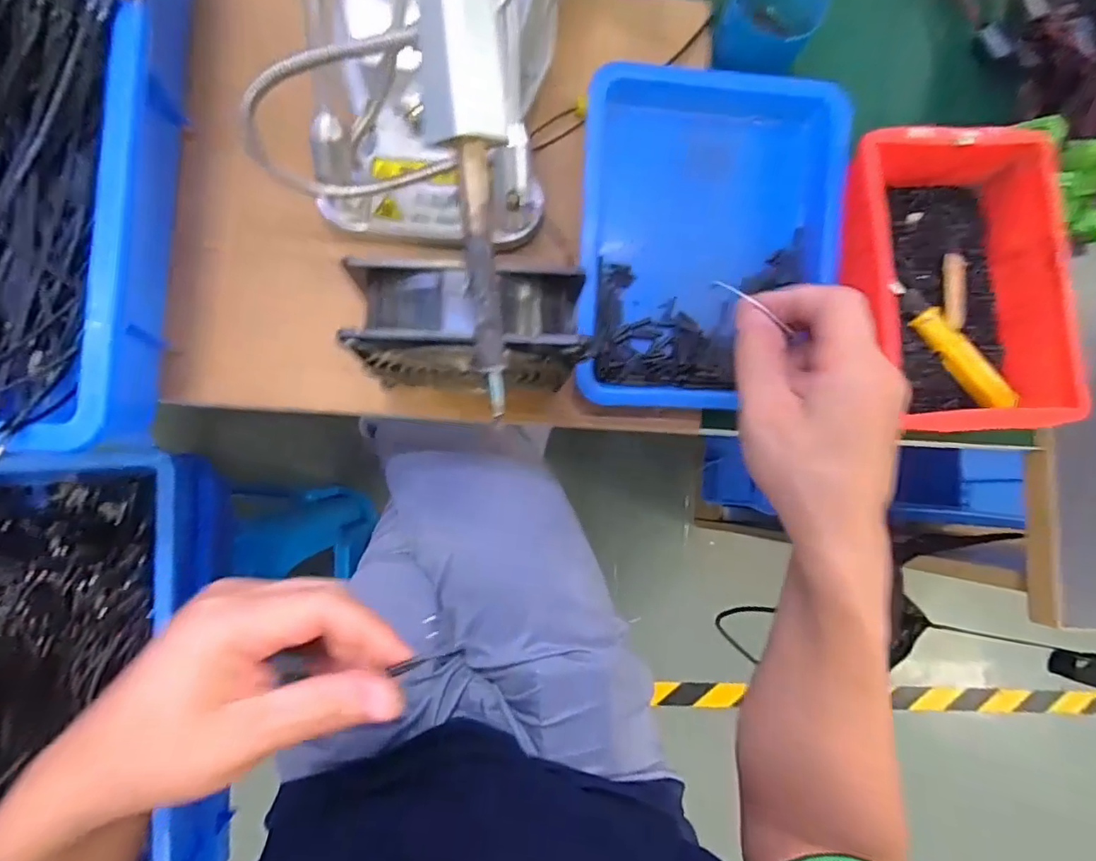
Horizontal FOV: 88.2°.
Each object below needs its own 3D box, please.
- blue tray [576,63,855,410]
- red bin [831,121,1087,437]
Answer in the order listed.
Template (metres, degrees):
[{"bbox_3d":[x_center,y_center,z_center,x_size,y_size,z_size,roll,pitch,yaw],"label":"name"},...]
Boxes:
[{"bbox_3d":[0.106,-0.124,0.386,0.170,0.060,0.220,3,85,-6],"label":"blue tray"},{"bbox_3d":[0.264,-0.097,0.381,0.137,0.059,0.194,-5,86,-6],"label":"red bin"}]

